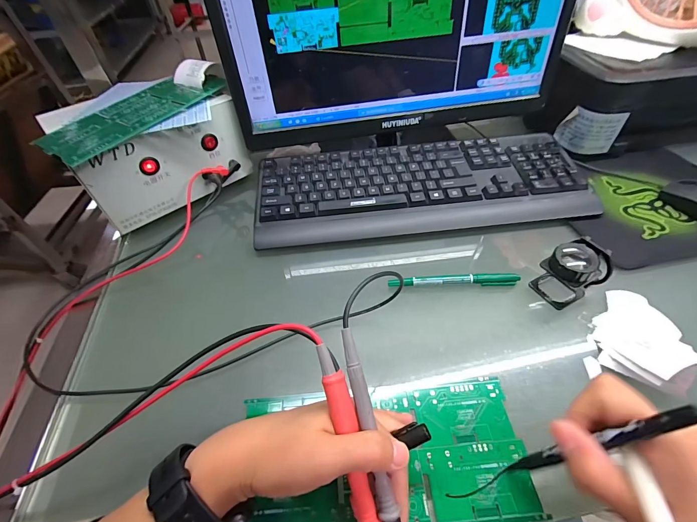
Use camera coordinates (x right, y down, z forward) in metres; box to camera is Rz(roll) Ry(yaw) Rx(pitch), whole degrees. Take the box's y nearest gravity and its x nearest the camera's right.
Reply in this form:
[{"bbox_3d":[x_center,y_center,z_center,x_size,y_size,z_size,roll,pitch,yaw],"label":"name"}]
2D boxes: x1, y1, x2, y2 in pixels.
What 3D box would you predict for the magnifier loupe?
[{"bbox_3d":[0.229,0.011,0.337,0.061,0.056,0.043,-22,51,-15],"label":"magnifier loupe"}]

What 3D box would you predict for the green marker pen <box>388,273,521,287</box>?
[{"bbox_3d":[0.115,0.021,0.363,0.140,0.012,0.013,-2,48,1],"label":"green marker pen"}]

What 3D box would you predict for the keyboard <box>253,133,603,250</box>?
[{"bbox_3d":[0.095,-0.101,0.454,0.435,0.040,0.155,-6,48,-2],"label":"keyboard"}]

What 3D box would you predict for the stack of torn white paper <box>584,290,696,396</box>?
[{"bbox_3d":[0.269,0.064,0.296,0.071,0.041,0.114,27,55,25],"label":"stack of torn white paper"}]

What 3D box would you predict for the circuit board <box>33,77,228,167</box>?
[{"bbox_3d":[-0.256,-0.187,0.408,0.092,0.012,0.217,26,54,24],"label":"circuit board"}]

